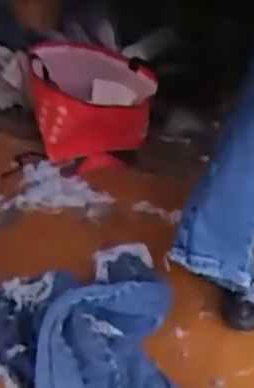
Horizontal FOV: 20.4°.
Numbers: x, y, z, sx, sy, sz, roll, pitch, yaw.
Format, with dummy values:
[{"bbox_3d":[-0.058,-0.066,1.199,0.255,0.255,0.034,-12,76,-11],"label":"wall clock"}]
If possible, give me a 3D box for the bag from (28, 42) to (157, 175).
[{"bbox_3d":[-0.080,-0.227,1.758,0.318,0.174,0.416,-3,32,-7],"label":"bag"}]

